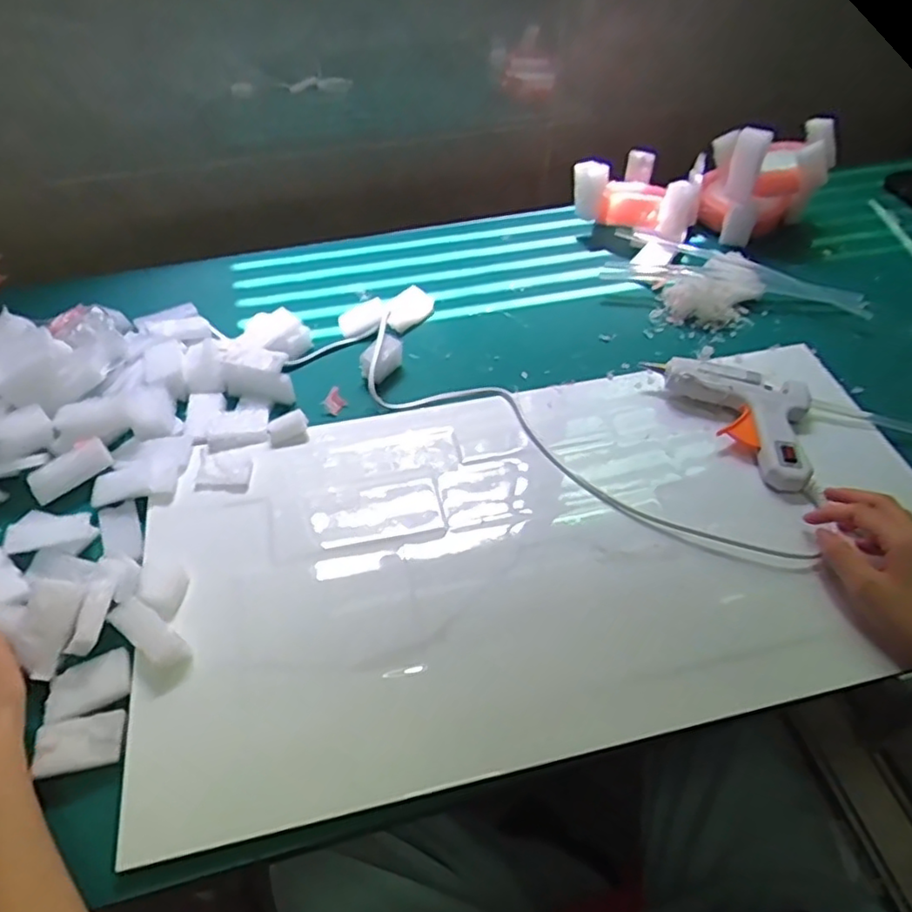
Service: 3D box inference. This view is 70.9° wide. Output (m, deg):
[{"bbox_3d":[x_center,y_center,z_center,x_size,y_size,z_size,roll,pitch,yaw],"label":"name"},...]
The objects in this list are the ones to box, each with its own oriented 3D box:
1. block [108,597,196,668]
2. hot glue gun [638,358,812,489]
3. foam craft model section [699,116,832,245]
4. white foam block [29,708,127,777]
[{"bbox_3d":[-0.198,0.116,0.416,0.058,0.021,0.023,31,55,21],"label":"block"},{"bbox_3d":[0.224,-0.033,0.539,0.137,0.040,0.117,16,51,11],"label":"hot glue gun"},{"bbox_3d":[0.358,-0.328,0.757,0.131,0.132,0.151,20,52,14],"label":"foam craft model section"},{"bbox_3d":[-0.225,0.171,0.382,0.047,0.006,0.029,-10,51,-10],"label":"white foam block"}]

